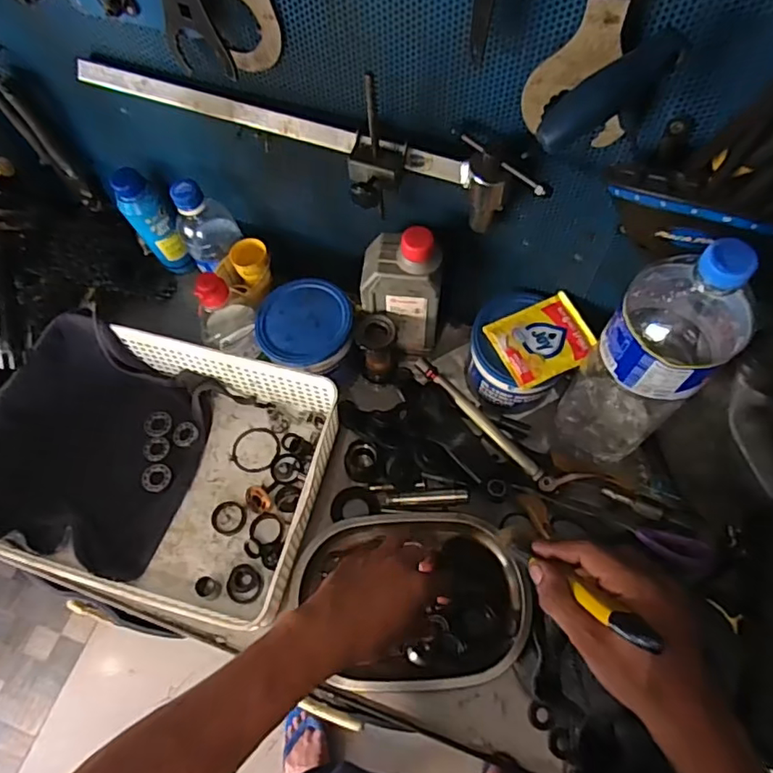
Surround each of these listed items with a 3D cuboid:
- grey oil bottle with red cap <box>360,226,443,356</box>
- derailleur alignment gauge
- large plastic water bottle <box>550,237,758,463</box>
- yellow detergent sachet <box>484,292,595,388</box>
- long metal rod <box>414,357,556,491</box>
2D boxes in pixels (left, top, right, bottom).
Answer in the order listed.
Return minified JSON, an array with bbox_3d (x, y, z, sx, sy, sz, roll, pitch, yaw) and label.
[{"bbox_3d":[0.017,-0.097,0.597,0.078,0.177,0.048,7,65,6],"label":"grey oil bottle with red cap"},{"bbox_3d":[-0.079,-0.211,0.481,0.424,0.123,0.064,17,66,10],"label":"derailleur alignment gauge"},{"bbox_3d":[0.224,-0.018,0.486,0.091,0.293,0.092,36,71,18],"label":"large plastic water bottle"},{"bbox_3d":[0.159,-0.047,0.571,0.097,0.010,0.078,-23,65,-9],"label":"yellow detergent sachet"},{"bbox_3d":[0.104,0.039,0.609,0.018,0.023,0.193,-42,69,-16],"label":"long metal rod"}]

